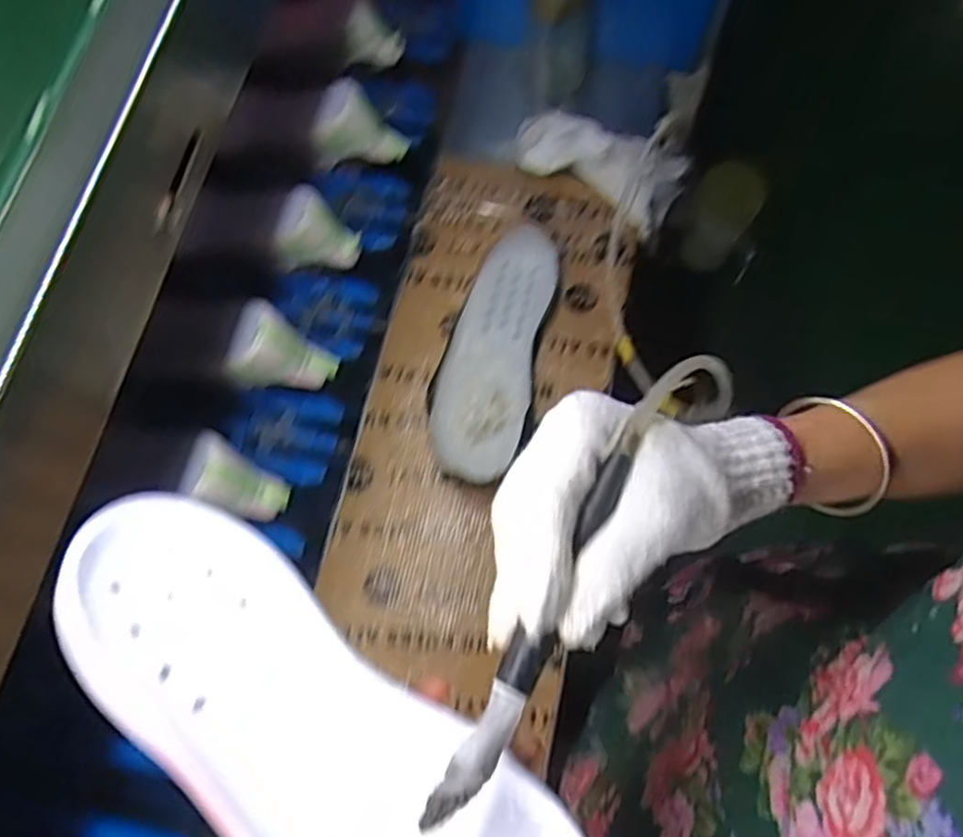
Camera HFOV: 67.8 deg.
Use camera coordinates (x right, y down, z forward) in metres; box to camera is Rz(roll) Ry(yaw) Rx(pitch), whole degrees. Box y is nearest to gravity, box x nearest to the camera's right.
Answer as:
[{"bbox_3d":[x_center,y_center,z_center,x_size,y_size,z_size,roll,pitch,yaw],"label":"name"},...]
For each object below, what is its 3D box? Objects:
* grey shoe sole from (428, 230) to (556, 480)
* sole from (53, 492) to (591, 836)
[{"bbox_3d":[0.012,-0.068,0.695,0.092,0.040,0.261,12,72,4],"label":"grey shoe sole"},{"bbox_3d":[-0.065,0.136,0.293,0.267,0.032,0.089,38,62,11],"label":"sole"}]

